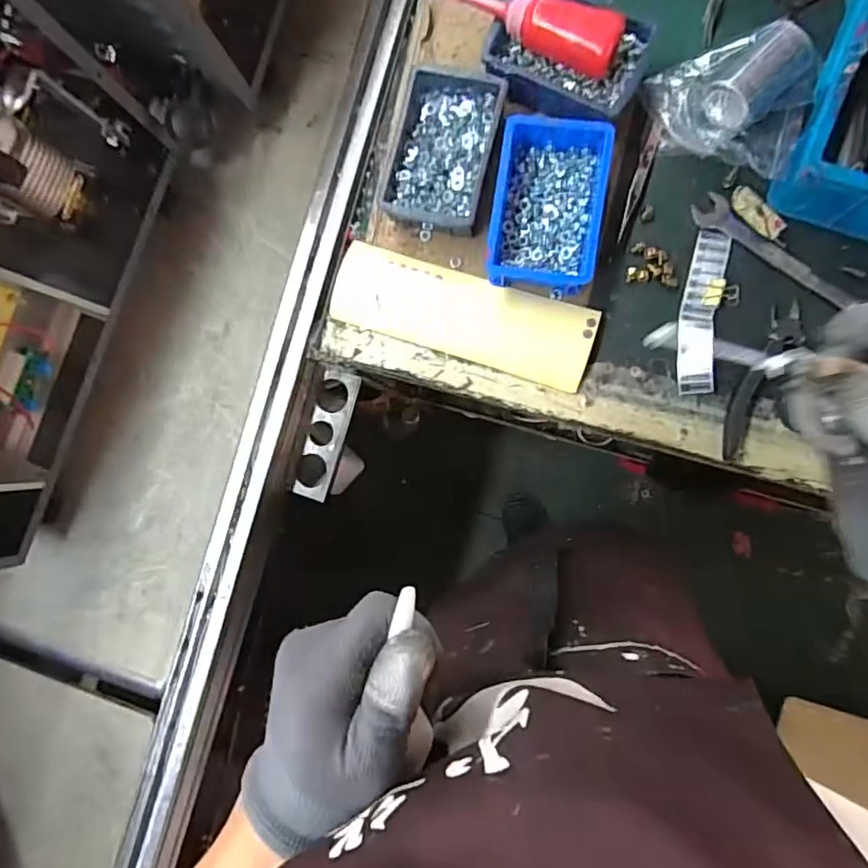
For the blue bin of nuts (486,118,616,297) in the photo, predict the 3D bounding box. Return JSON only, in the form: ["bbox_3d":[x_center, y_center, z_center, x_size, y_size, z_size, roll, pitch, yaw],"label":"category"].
[{"bbox_3d":[0.107,-0.214,0.538,0.098,0.056,0.153,8,89,7],"label":"blue bin of nuts"}]

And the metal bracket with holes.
[{"bbox_3d":[-0.123,0.001,0.653,0.044,0.012,0.147,16,89,8],"label":"metal bracket with holes"}]

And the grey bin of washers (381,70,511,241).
[{"bbox_3d":[0.012,-0.267,0.555,0.098,0.054,0.149,14,90,7],"label":"grey bin of washers"}]

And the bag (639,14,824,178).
[{"bbox_3d":[0.270,-0.312,0.525,0.138,0.045,0.120,21,91,7],"label":"bag"}]

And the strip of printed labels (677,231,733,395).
[{"bbox_3d":[0.252,-0.115,0.541,0.037,0.012,0.153,7,89,7],"label":"strip of printed labels"}]

